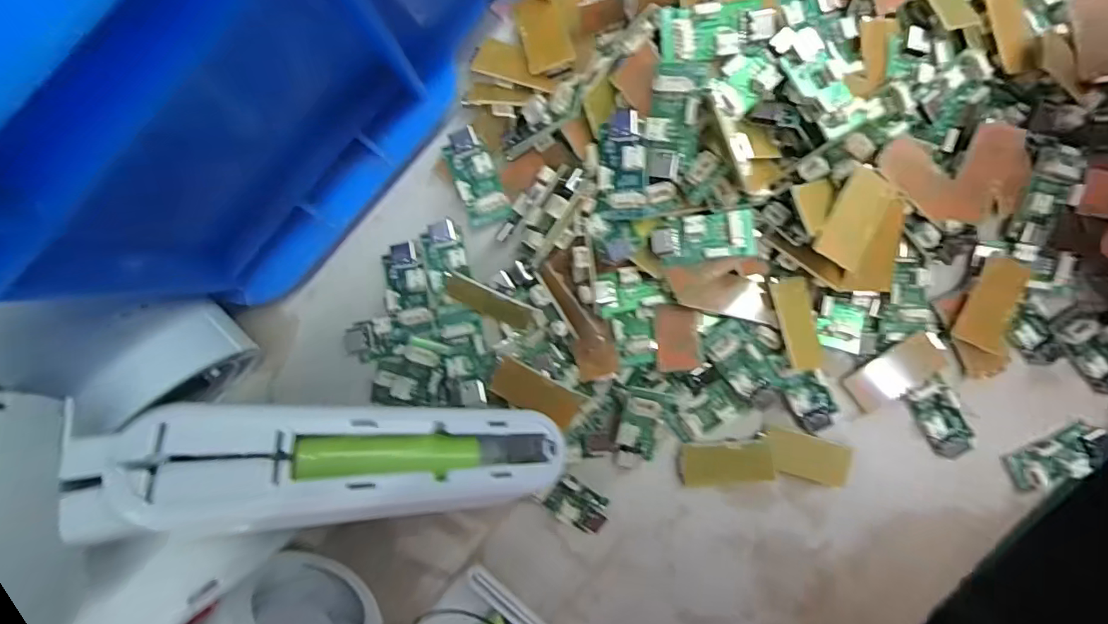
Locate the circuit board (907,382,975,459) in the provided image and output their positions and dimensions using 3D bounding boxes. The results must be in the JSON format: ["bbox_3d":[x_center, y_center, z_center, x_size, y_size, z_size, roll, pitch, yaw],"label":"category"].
[{"bbox_3d":[0.134,0.037,0.176,0.015,0.006,0.028,-31,91,0],"label":"circuit board"}]

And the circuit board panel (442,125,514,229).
[{"bbox_3d":[-0.027,-0.046,0.172,0.015,0.006,0.032,-21,91,0],"label":"circuit board panel"}]

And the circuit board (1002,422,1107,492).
[{"bbox_3d":[0.172,0.049,0.174,0.031,0.005,0.014,-27,91,0],"label":"circuit board"}]

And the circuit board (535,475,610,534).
[{"bbox_3d":[0.008,0.067,0.178,0.025,0.008,0.014,38,91,-1],"label":"circuit board"}]

